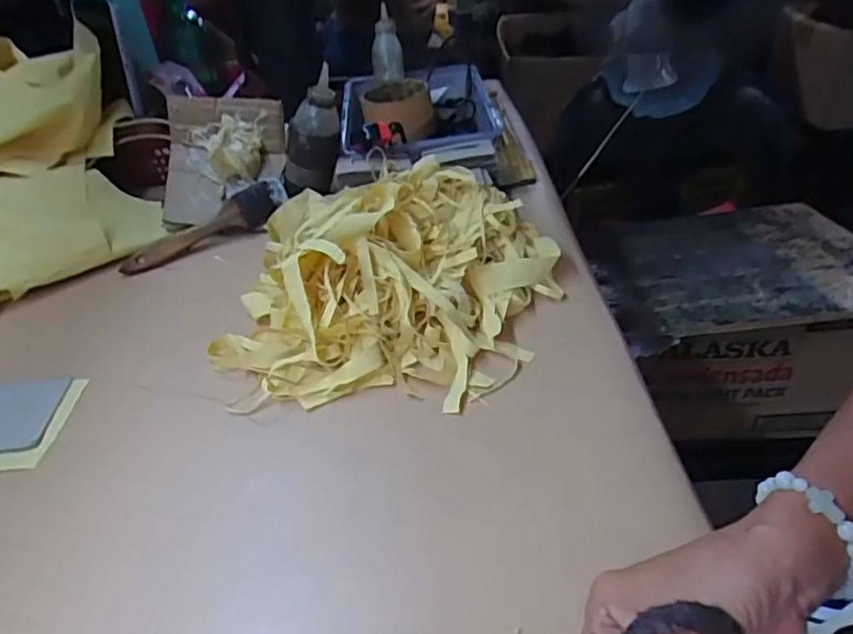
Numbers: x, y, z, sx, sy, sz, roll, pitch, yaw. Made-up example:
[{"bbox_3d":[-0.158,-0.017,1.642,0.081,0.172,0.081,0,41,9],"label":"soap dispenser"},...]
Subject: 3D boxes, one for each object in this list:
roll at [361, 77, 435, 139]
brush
[{"bbox_3d":[-0.034,-0.250,0.756,0.083,0.053,0.078,-6,38,2],"label":"roll"},{"bbox_3d":[-0.223,-0.091,0.627,0.170,0.044,0.032,-26,43,-22],"label":"brush"}]

